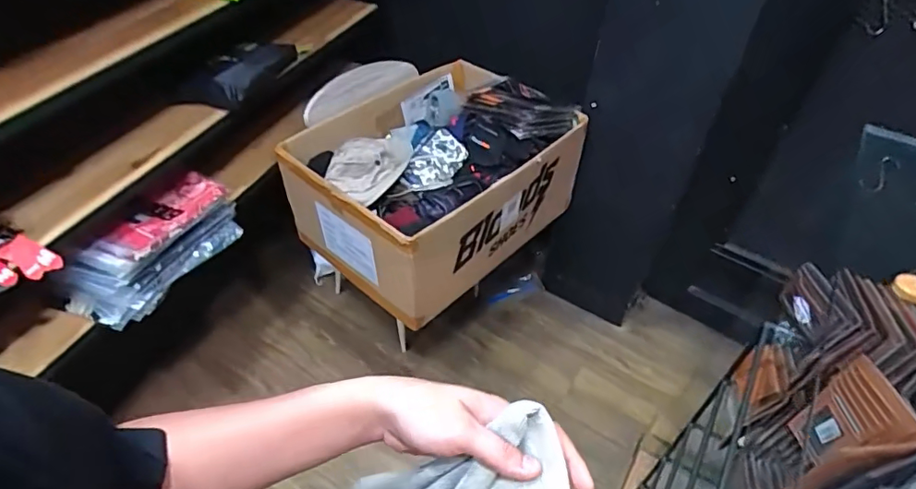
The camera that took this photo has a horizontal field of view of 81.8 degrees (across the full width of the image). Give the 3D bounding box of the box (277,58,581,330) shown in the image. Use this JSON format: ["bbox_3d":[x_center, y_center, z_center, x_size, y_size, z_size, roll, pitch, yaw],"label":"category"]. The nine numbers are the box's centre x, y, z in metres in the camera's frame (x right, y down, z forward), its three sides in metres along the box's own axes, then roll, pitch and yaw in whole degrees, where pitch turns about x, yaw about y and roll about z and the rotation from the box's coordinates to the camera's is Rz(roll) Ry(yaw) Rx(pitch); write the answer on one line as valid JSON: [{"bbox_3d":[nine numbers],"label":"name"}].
[{"bbox_3d":[-0.068,-0.212,1.506,0.547,0.348,0.693,35,54,27],"label":"box"}]

